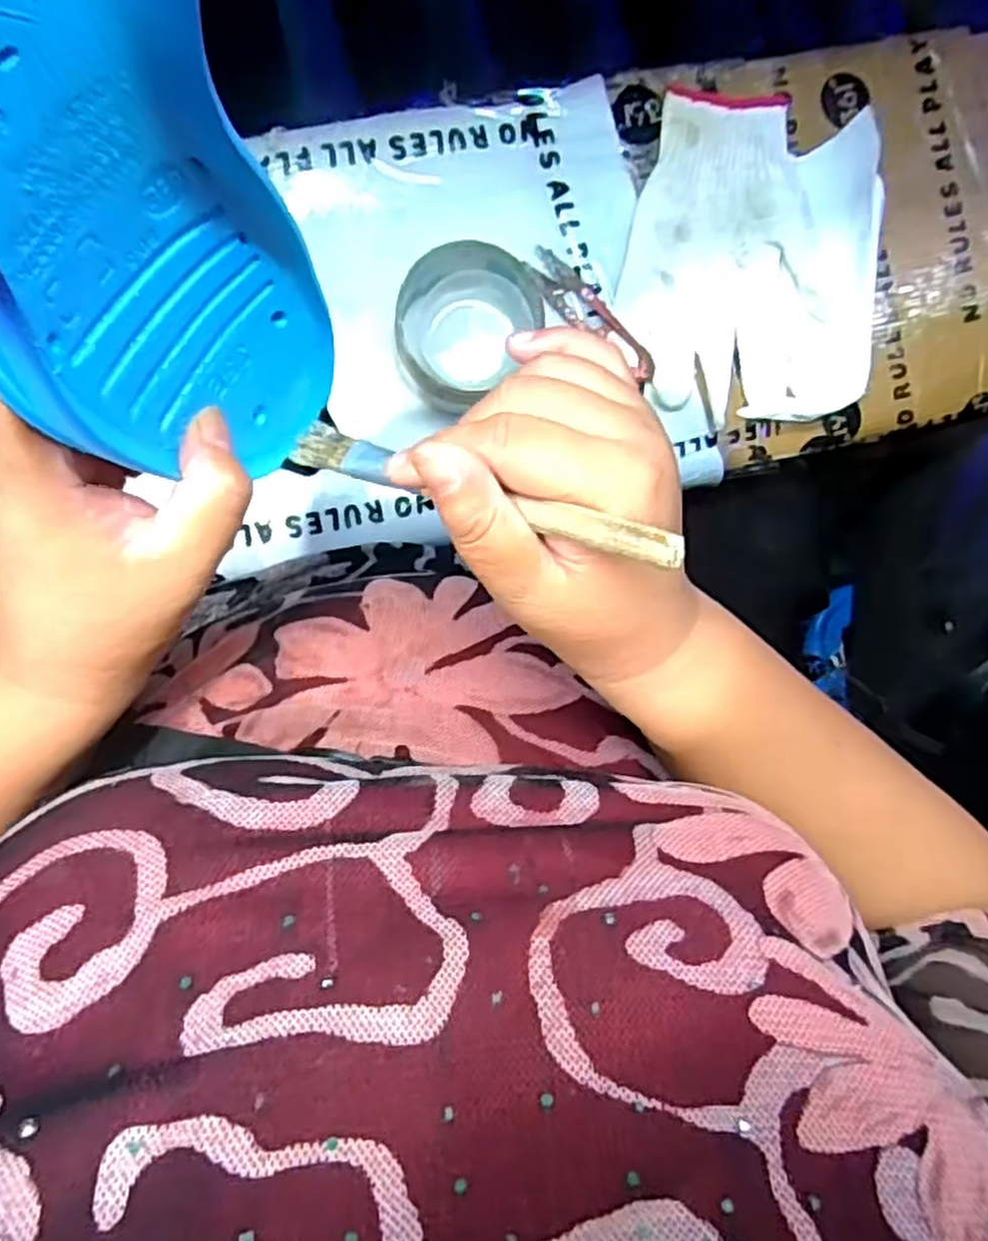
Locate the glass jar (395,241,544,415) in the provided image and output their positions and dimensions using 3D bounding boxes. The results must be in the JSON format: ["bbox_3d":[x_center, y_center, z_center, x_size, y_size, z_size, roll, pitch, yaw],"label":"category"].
[{"bbox_3d":[-0.016,-0.163,0.433,0.078,0.055,0.082,-1,94,-7],"label":"glass jar"}]

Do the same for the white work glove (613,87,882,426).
[{"bbox_3d":[0.157,-0.225,0.469,0.148,0.041,0.186,-2,94,-7],"label":"white work glove"}]

